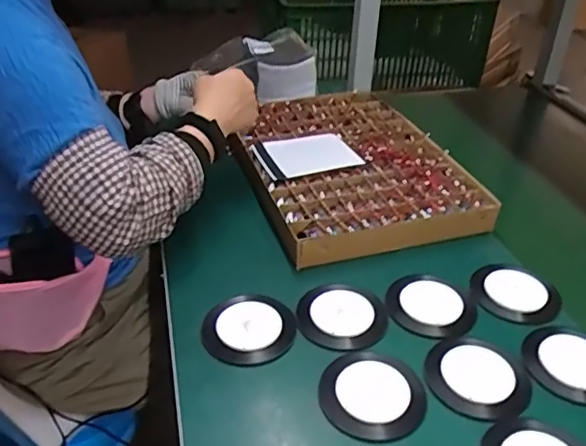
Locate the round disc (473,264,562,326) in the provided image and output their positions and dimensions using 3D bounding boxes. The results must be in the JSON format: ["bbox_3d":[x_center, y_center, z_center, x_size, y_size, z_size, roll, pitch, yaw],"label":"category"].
[{"bbox_3d":[0.264,0.082,0.661,0.095,0.023,0.095,1,35,-1],"label":"round disc"}]

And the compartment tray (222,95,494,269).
[{"bbox_3d":[0.075,-0.088,0.862,0.301,0.061,0.394,-10,36,-16],"label":"compartment tray"}]

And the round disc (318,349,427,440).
[{"bbox_3d":[0.075,0.162,0.535,0.097,0.015,0.093,1,35,-1],"label":"round disc"}]

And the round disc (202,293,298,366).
[{"bbox_3d":[-0.046,0.113,0.601,0.094,0.015,0.093,1,35,-1],"label":"round disc"}]

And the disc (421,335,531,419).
[{"bbox_3d":[0.180,0.149,0.551,0.092,0.013,0.093,1,35,-1],"label":"disc"}]

